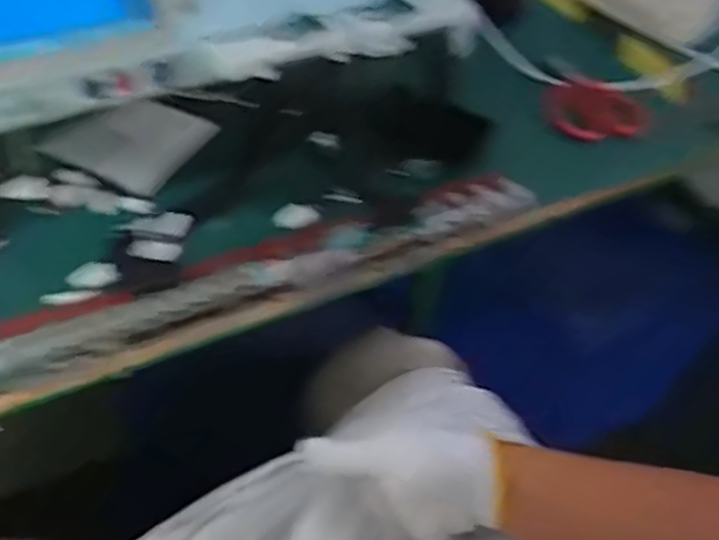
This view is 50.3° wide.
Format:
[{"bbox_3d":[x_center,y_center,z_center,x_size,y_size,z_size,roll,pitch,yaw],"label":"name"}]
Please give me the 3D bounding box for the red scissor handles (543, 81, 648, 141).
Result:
[{"bbox_3d":[0.220,-0.149,0.718,0.092,0.020,0.106,25,50,15],"label":"red scissor handles"}]

